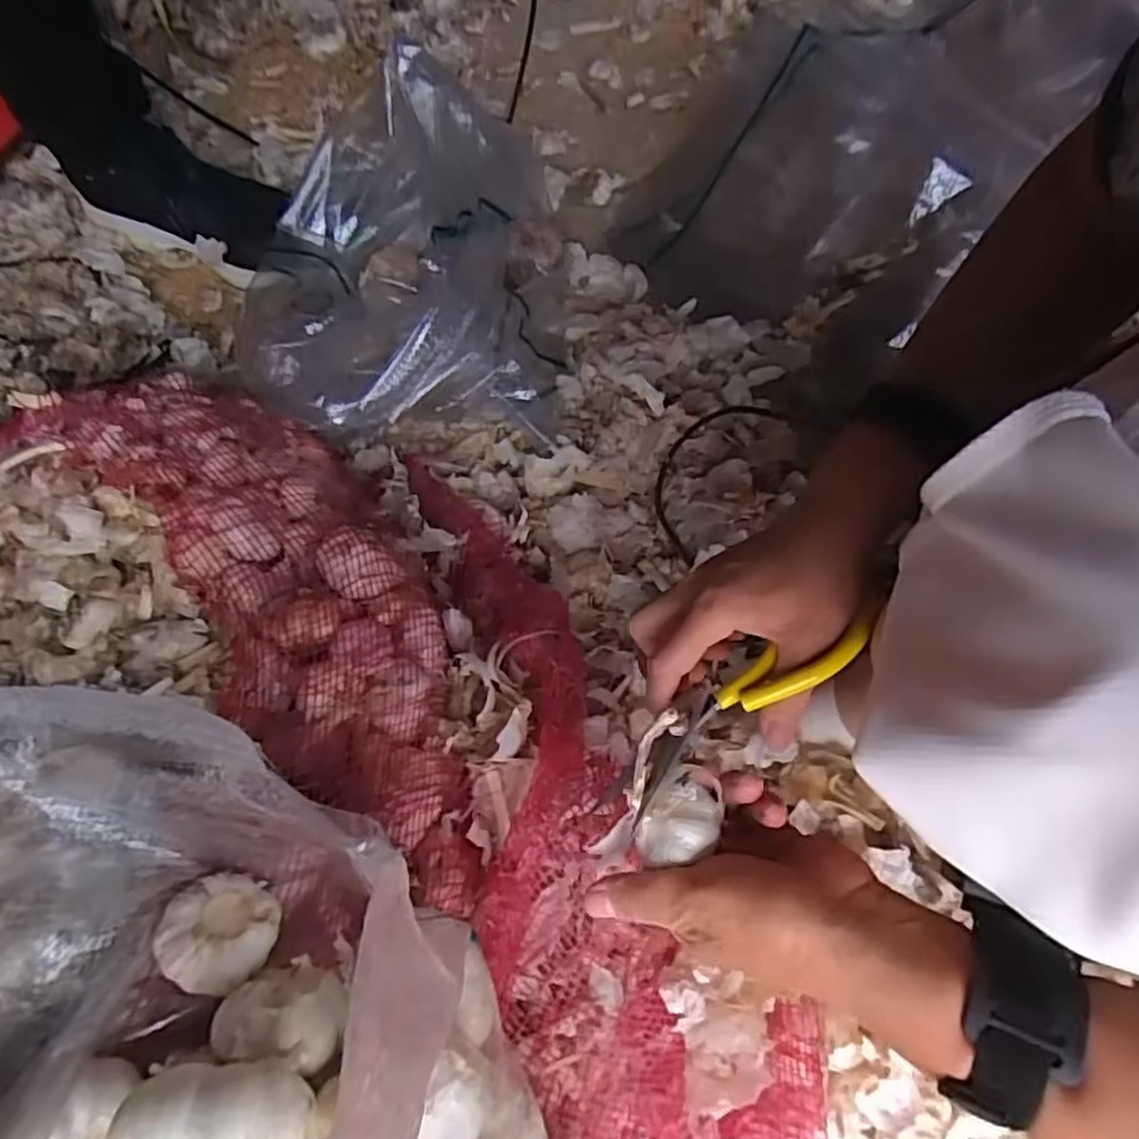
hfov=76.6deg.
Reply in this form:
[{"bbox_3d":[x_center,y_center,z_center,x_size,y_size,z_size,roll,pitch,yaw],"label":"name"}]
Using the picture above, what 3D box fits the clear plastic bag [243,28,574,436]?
[{"bbox_3d":[-0.156,-0.256,0.651,0.276,0.168,0.283,-9,71,0],"label":"clear plastic bag"}]

